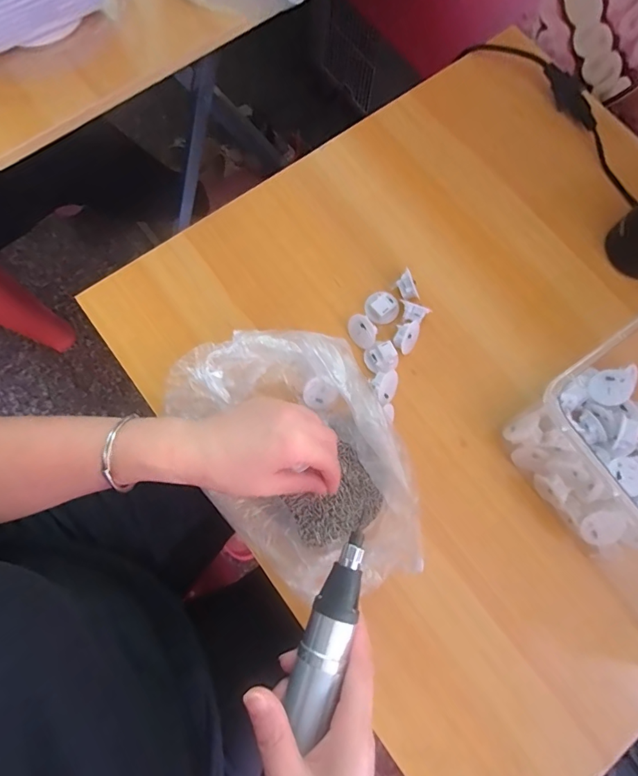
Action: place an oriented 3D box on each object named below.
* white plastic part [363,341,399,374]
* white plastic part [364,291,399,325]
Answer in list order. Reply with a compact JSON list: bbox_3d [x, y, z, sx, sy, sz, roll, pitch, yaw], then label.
[{"bbox_3d":[0.058,-0.028,0.401,0.028,0.016,0.028,0,76,-1],"label":"white plastic part"},{"bbox_3d":[0.060,-0.077,0.414,0.031,0.013,0.030,0,76,-1],"label":"white plastic part"}]

